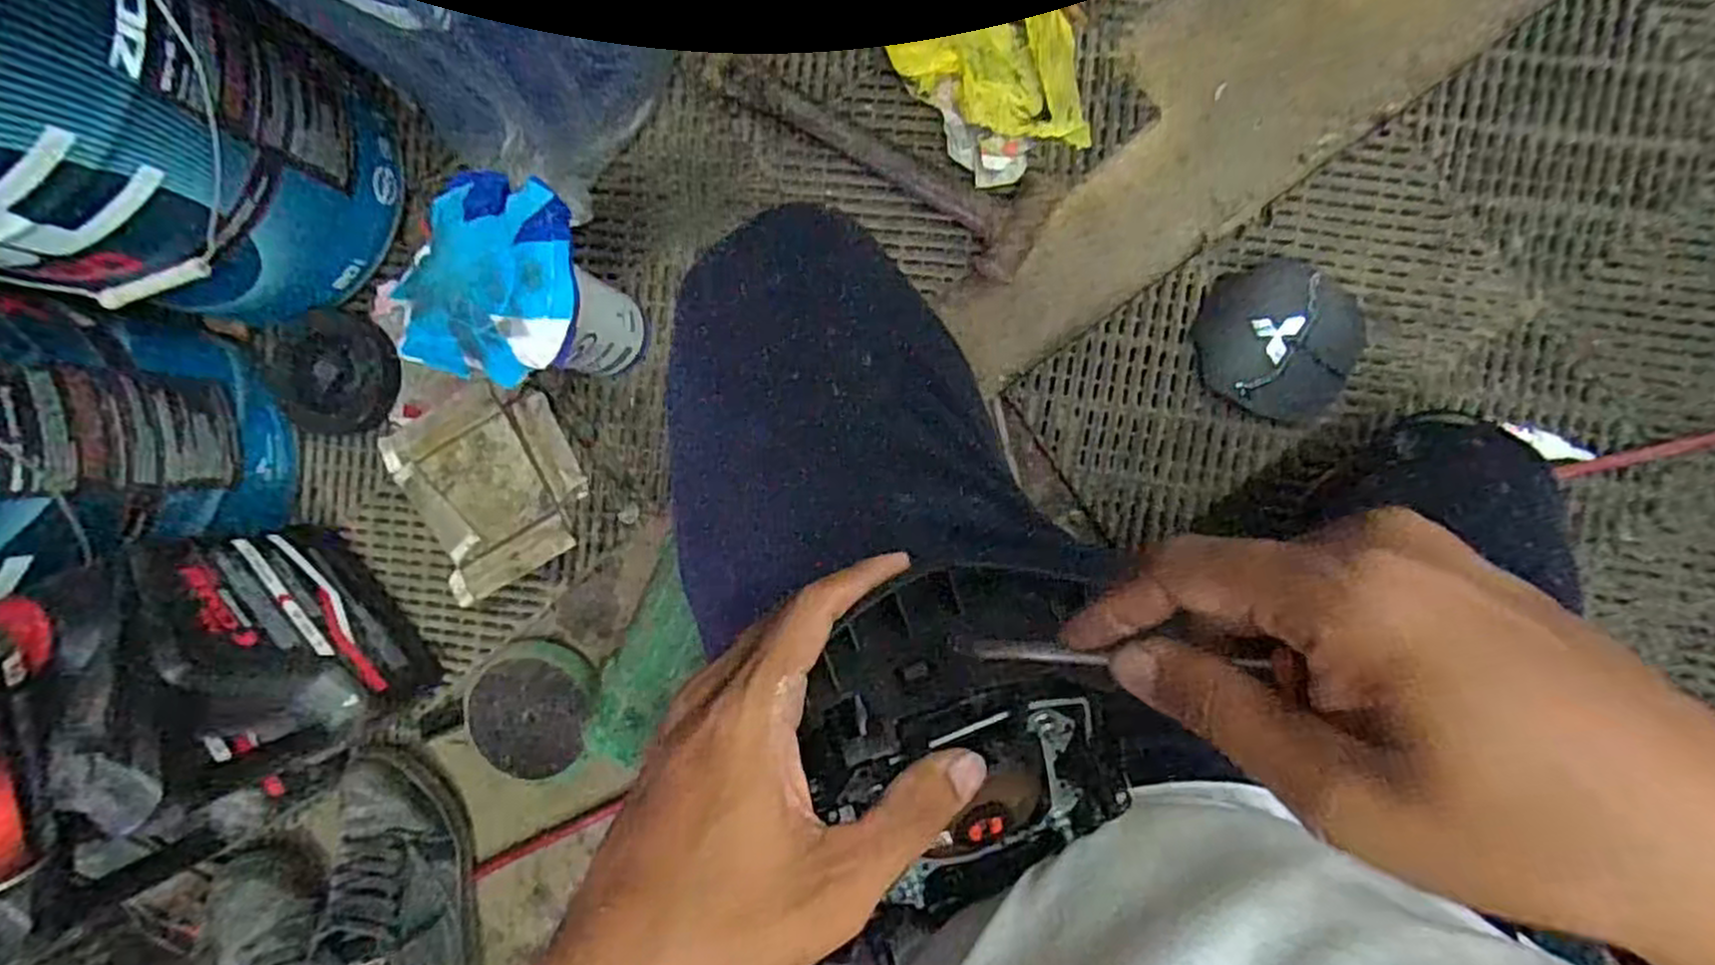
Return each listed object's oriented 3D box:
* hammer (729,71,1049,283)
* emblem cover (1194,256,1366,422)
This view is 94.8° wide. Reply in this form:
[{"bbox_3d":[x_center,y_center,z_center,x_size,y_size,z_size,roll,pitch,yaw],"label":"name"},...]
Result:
[{"bbox_3d":[0.016,-0.295,0.700,0.326,0.041,0.083,32,95,3],"label":"hammer"},{"bbox_3d":[0.366,-0.126,0.684,0.132,0.021,0.130,22,94,7],"label":"emblem cover"}]

